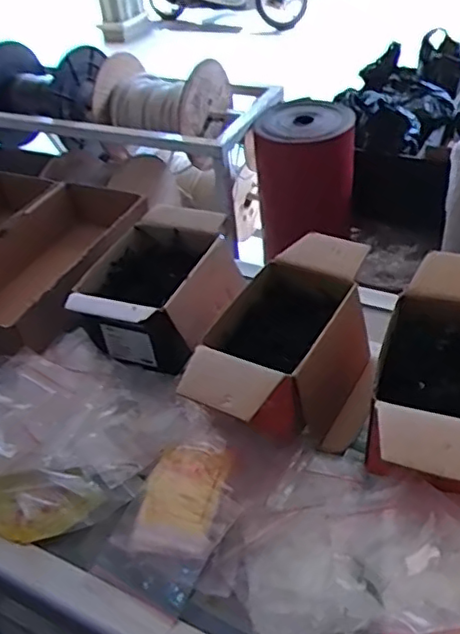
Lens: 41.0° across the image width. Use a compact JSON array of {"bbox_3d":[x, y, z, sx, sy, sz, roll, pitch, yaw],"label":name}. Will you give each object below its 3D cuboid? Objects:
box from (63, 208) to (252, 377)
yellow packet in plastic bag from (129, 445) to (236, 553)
[{"bbox_3d":[-0.069,-0.027,0.589,0.116,0.078,0.161,13,44,23],"label":"box"},{"bbox_3d":[-0.033,0.128,0.447,0.056,0.013,0.086,6,42,15],"label":"yellow packet in plastic bag"}]

